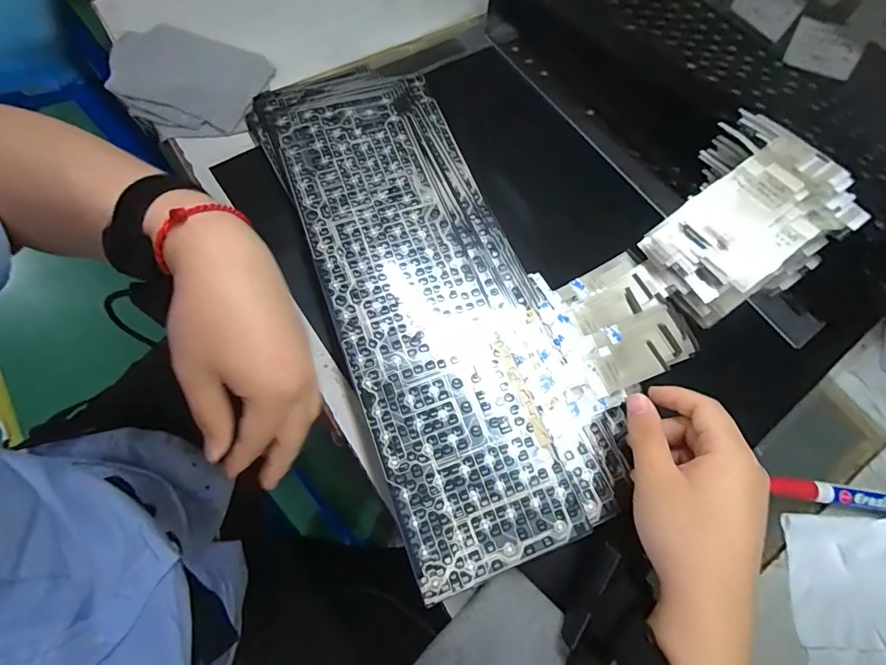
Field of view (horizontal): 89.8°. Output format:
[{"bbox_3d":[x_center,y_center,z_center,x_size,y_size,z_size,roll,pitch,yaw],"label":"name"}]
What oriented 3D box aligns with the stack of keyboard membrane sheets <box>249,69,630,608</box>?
[{"bbox_3d":[-0.019,-0.052,0.380,0.174,0.029,0.455,-21,69,-12],"label":"stack of keyboard membrane sheets"}]

